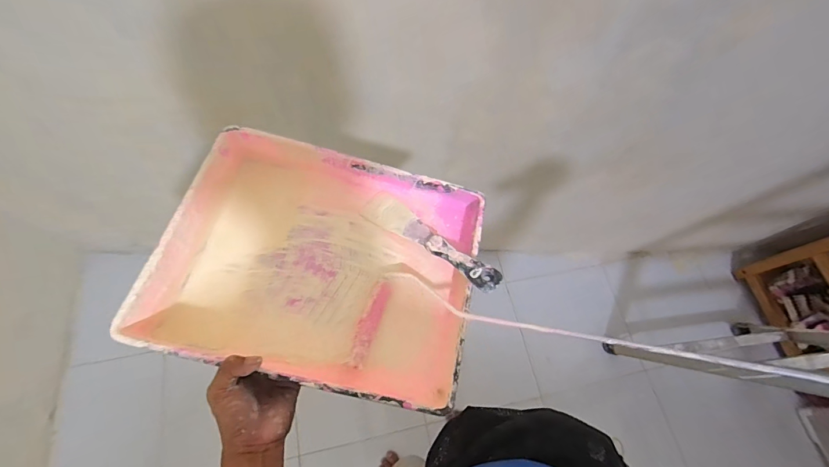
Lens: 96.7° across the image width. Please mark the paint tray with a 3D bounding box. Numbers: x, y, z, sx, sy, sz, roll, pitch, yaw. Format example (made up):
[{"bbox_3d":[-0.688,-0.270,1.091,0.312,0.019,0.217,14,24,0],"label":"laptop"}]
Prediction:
[{"bbox_3d":[-0.107,0.033,0.458,0.352,0.087,0.274,12,66,3],"label":"paint tray"}]

